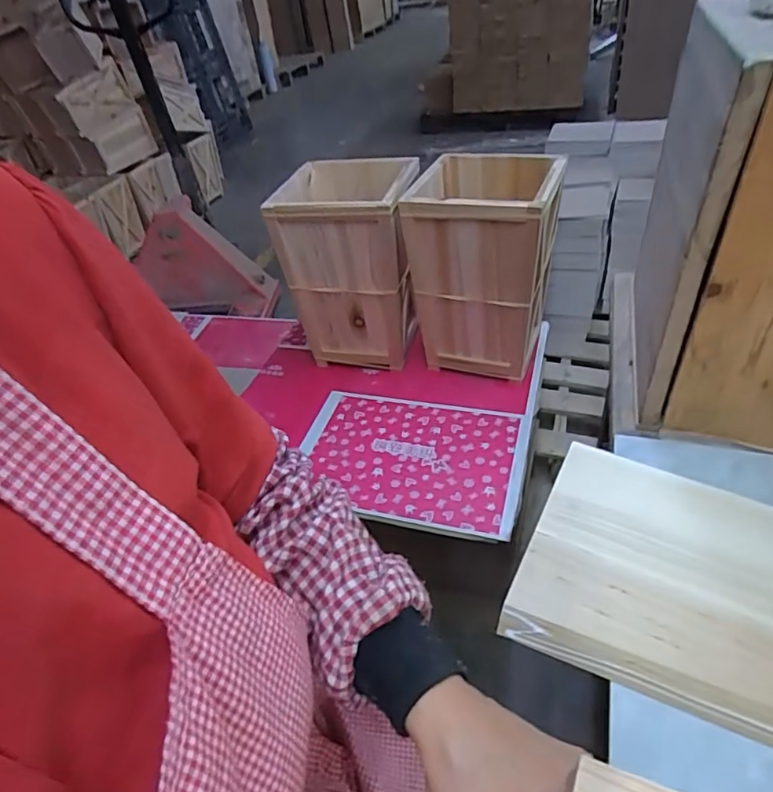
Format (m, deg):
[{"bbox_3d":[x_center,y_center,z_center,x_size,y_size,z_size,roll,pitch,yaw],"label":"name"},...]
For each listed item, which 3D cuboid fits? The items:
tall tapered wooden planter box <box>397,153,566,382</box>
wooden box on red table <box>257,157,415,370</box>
[{"bbox_3d":[0.197,-0.248,1.073,0.252,0.386,0.256,12,44,22],"label":"tall tapered wooden planter box"},{"bbox_3d":[-0.065,-0.262,1.132,0.254,0.386,0.230,5,42,14],"label":"wooden box on red table"}]

